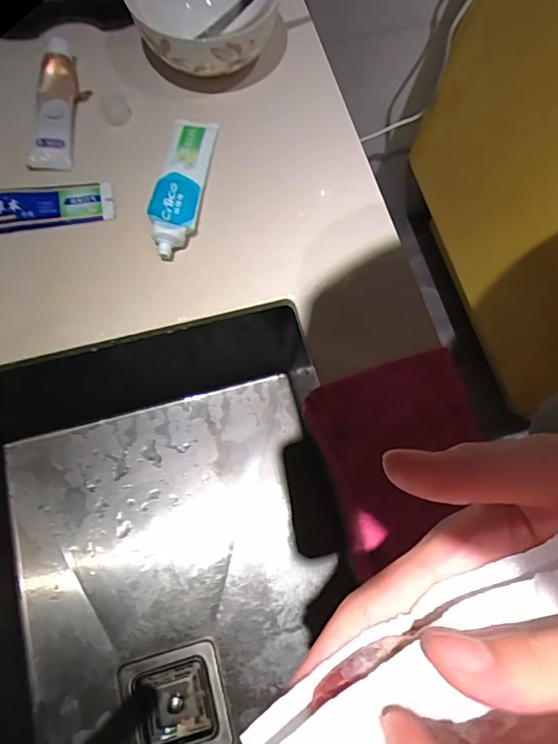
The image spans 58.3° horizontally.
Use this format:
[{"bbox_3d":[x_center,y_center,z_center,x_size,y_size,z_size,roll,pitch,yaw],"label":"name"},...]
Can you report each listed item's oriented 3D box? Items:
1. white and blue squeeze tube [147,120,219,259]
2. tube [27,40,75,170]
[{"bbox_3d":[-0.093,-0.187,0.482,0.045,0.026,0.164,8,72,1],"label":"white and blue squeeze tube"},{"bbox_3d":[-0.229,-0.281,0.514,0.036,0.018,0.155,0,73,-1],"label":"tube"}]

